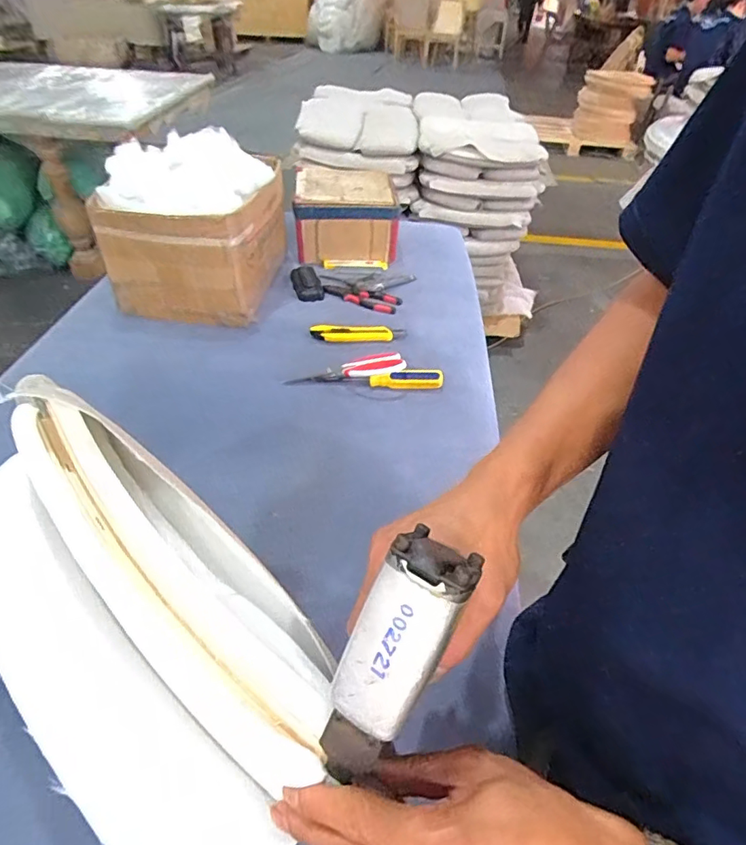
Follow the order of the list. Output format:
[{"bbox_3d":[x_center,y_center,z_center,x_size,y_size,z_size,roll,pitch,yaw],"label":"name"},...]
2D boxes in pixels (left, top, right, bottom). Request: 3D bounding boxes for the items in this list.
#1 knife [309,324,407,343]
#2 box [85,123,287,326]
[{"bbox_3d":[-0.024,-0.157,0.895,0.164,0.023,0.033,-2,43,-7],"label":"knife"},{"bbox_3d":[-0.320,-0.340,0.917,0.263,0.238,0.228,8,42,6],"label":"box"}]

